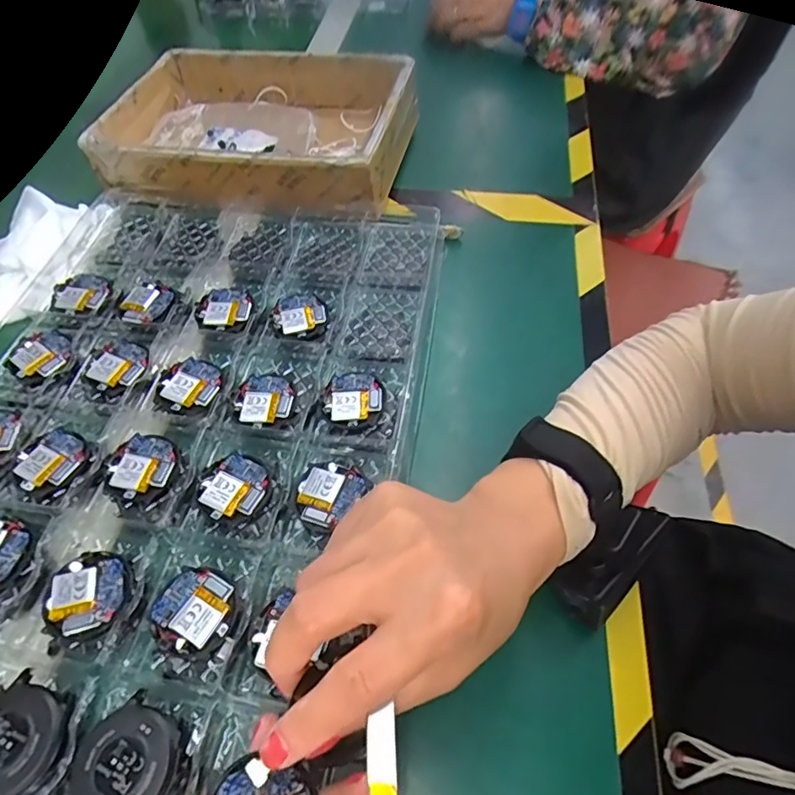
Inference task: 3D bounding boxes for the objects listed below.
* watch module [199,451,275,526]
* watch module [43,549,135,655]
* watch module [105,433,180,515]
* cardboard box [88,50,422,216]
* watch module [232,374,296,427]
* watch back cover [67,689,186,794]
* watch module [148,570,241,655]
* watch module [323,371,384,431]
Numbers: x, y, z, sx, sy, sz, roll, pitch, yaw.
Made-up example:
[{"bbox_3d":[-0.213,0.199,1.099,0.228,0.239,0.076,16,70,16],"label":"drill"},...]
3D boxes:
[{"bbox_3d":[-0.094,0.052,0.309,0.039,0.007,0.040,27,61,18],"label":"watch module"},{"bbox_3d":[-0.161,0.103,0.276,0.044,0.009,0.042,-21,58,-12],"label":"watch module"},{"bbox_3d":[-0.152,0.043,0.316,0.038,0.006,0.049,-10,57,-5],"label":"watch module"},{"bbox_3d":[-0.129,-0.262,0.497,0.270,0.048,0.181,10,57,8],"label":"cardboard box"},{"bbox_3d":[-0.086,0.001,0.343,0.037,0.006,0.038,0,56,1],"label":"watch module"},{"bbox_3d":[-0.117,0.162,0.231,0.043,0.014,0.046,33,63,21],"label":"watch back cover"},{"bbox_3d":[-0.102,0.108,0.271,0.041,0.009,0.038,26,61,17],"label":"watch module"},{"bbox_3d":[-0.028,0.000,0.339,0.037,0.009,0.044,2,57,3],"label":"watch module"}]

